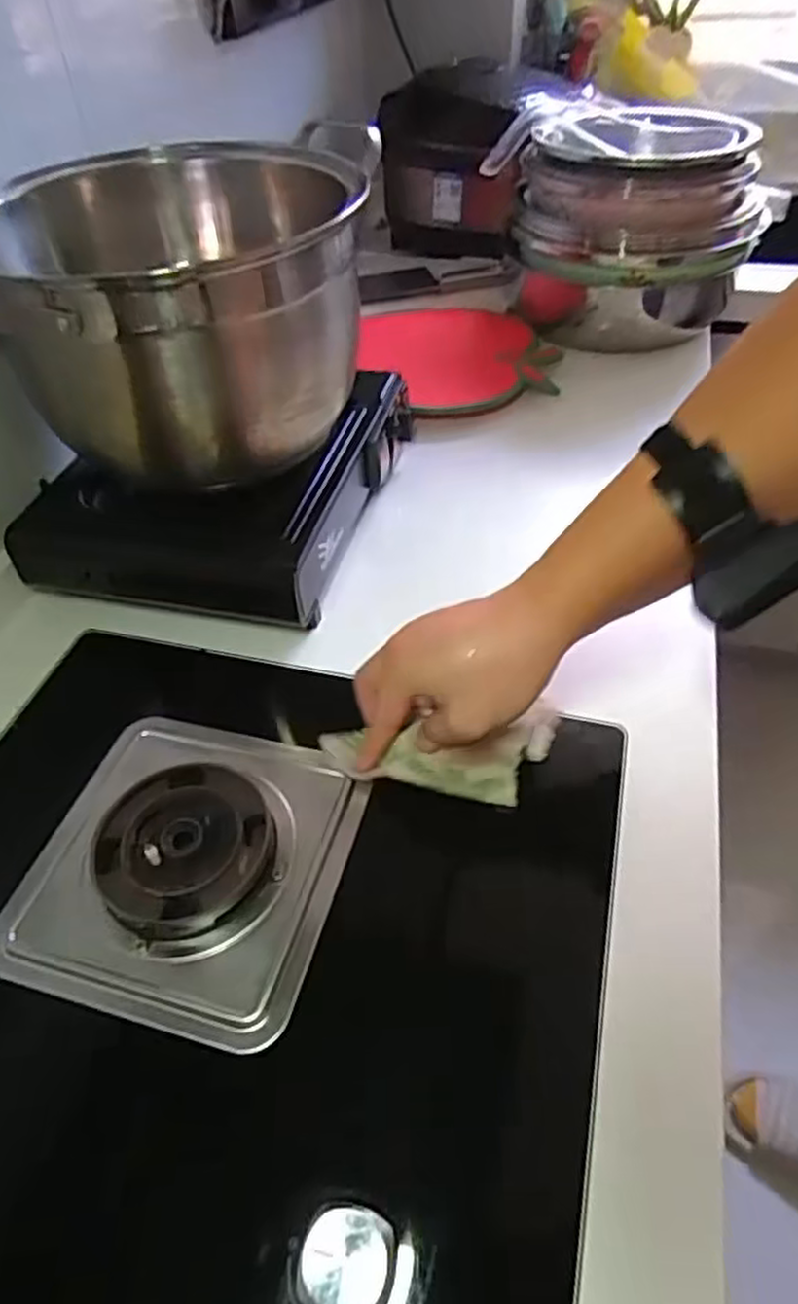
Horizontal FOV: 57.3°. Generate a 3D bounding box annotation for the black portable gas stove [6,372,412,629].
[{"bbox_3d":[-0.157,-0.172,0.694,0.256,0.082,0.322,10,49,13],"label":"black portable gas stove"}]

